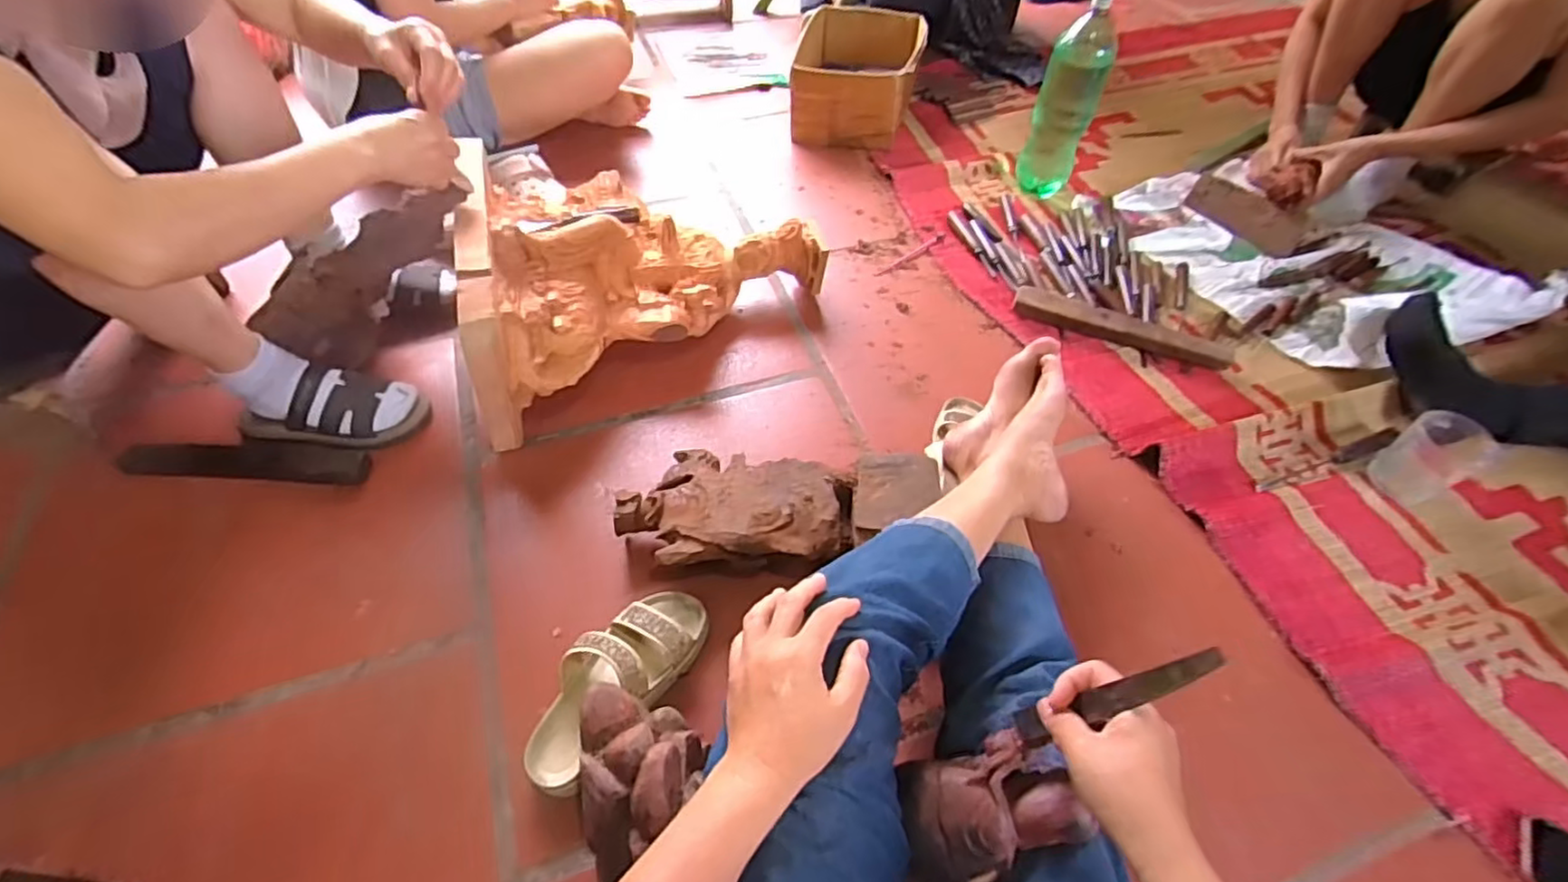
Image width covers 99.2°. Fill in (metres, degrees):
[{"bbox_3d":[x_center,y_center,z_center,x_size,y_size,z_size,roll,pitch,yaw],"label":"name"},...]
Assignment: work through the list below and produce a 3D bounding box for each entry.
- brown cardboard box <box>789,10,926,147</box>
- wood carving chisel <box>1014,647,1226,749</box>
[{"bbox_3d":[0.149,-0.768,1.414,0.260,0.149,0.312,10,54,4],"label":"brown cardboard box"},{"bbox_3d":[0.212,0.169,0.437,0.012,0.171,0.023,11,52,-19],"label":"wood carving chisel"}]

